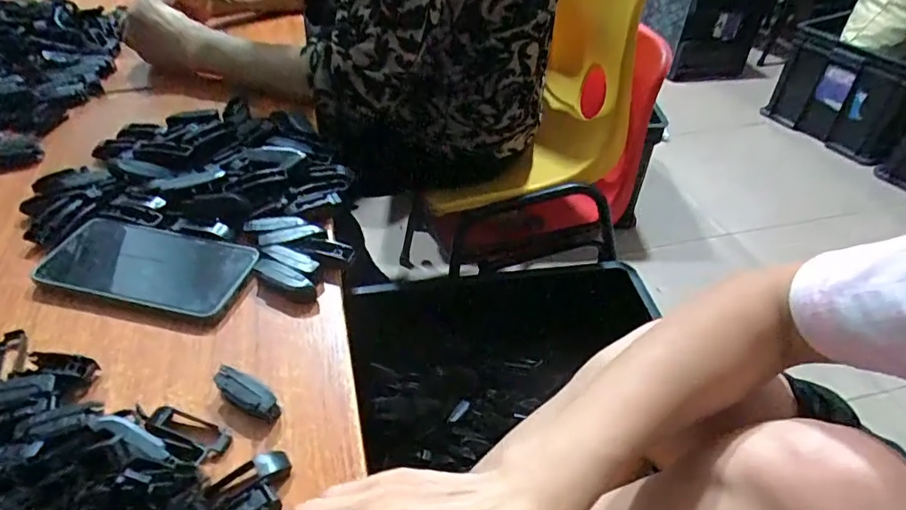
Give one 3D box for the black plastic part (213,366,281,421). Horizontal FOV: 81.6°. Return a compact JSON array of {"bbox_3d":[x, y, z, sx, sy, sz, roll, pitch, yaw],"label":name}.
[{"bbox_3d":[-0.134,0.090,0.339,0.048,0.017,0.016,22,47,21],"label":"black plastic part"}]

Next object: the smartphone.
[{"bbox_3d":[-0.248,0.008,0.428,0.167,0.010,0.075,10,44,10],"label":"smartphone"}]

